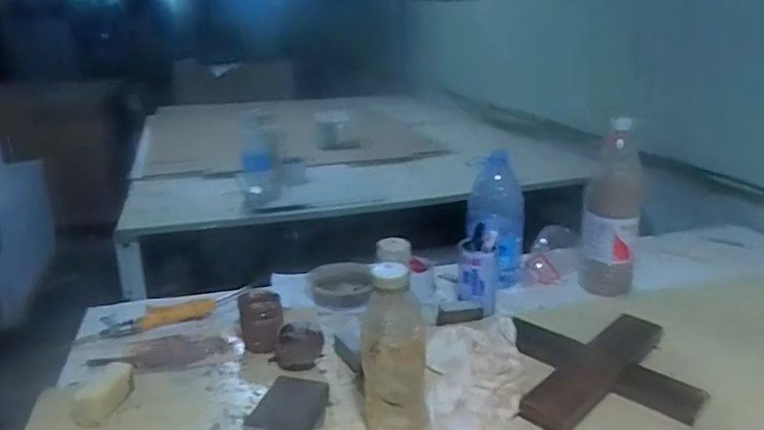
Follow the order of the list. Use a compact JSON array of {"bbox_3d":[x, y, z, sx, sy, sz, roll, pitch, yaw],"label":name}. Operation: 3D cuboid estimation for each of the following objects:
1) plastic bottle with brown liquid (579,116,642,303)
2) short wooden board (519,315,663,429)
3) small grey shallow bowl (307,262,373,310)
[{"bbox_3d":[0.398,-0.015,1.014,0.084,0.291,0.102,6,21,19],"label":"plastic bottle with brown liquid"},{"bbox_3d":[0.284,0.198,0.769,0.282,0.015,0.065,-22,40,-39],"label":"short wooden board"},{"bbox_3d":[-0.077,0.120,1.038,0.107,0.047,0.119,-5,20,-11],"label":"small grey shallow bowl"}]

